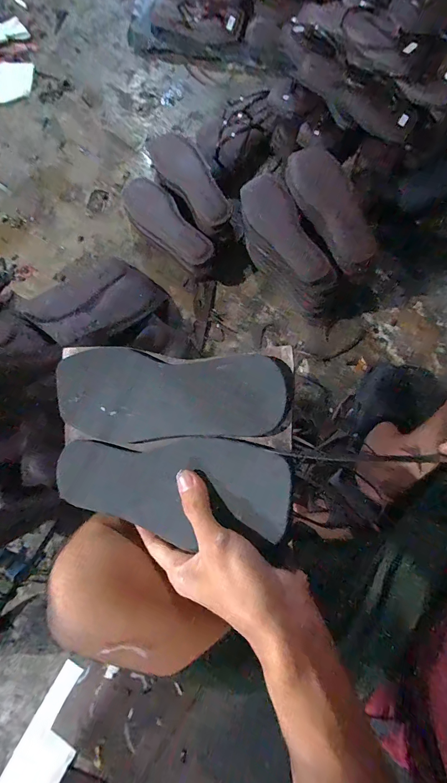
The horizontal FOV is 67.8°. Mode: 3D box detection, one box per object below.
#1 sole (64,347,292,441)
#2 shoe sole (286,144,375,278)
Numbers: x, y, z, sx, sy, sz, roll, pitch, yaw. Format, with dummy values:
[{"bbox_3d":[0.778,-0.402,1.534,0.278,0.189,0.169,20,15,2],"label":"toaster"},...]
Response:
[{"bbox_3d":[-0.061,0.004,0.295,0.234,0.006,0.080,3,90,24],"label":"sole"},{"bbox_3d":[0.212,-0.345,0.636,0.088,0.030,0.239,-34,112,26],"label":"shoe sole"}]

